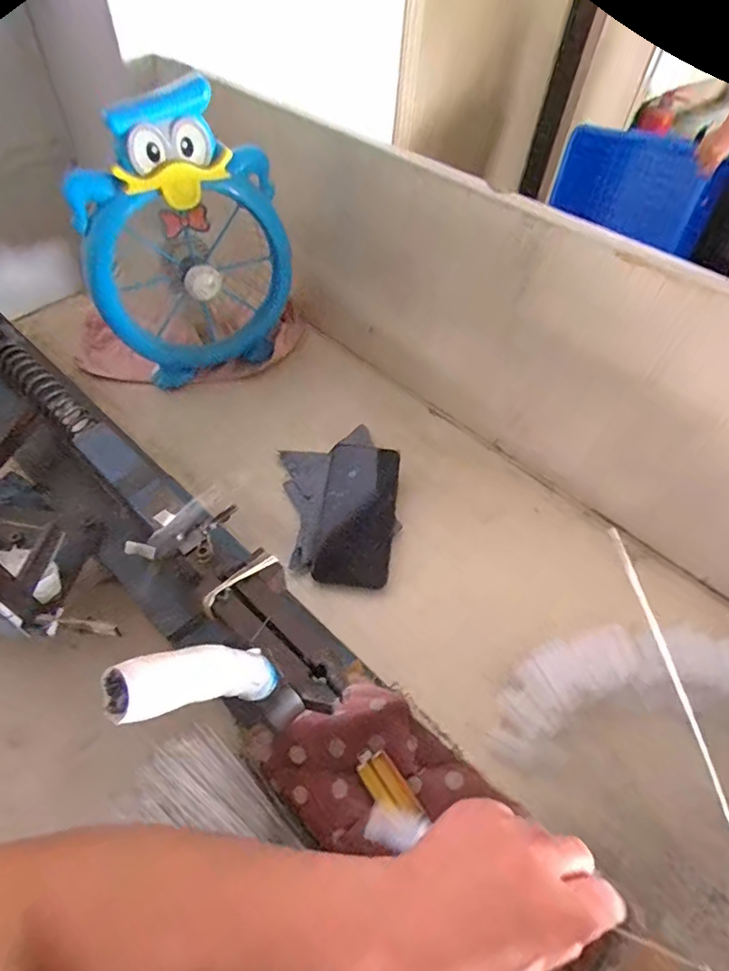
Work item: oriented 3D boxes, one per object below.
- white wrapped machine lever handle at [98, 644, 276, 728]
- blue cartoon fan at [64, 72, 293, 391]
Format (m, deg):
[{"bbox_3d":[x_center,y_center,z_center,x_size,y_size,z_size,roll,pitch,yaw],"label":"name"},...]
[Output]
[{"bbox_3d":[-0.080,0.095,0.262,0.017,0.099,0.025,-44,59,15],"label":"white wrapped machine lever handle"},{"bbox_3d":[-0.198,-0.261,0.604,0.220,0.296,0.096,-21,58,-19],"label":"blue cartoon fan"}]

